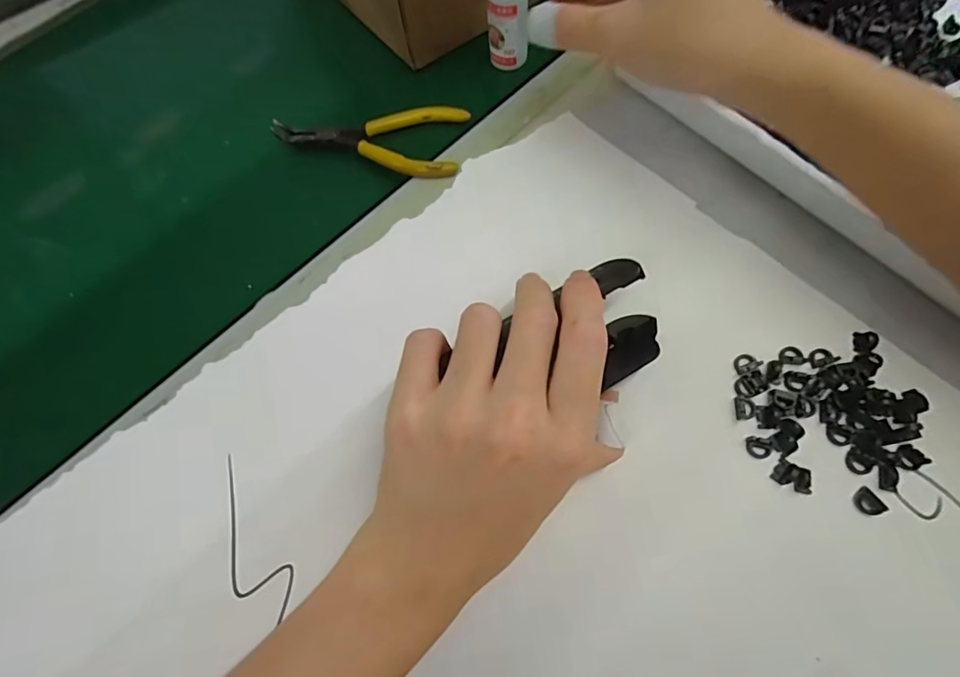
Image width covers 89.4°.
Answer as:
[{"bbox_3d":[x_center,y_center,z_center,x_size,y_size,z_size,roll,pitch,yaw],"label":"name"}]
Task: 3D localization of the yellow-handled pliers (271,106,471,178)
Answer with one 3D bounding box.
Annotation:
[{"bbox_3d":[-0.069,-0.123,0.293,0.118,0.010,0.055,6,68,5],"label":"yellow-handled pliers"}]

